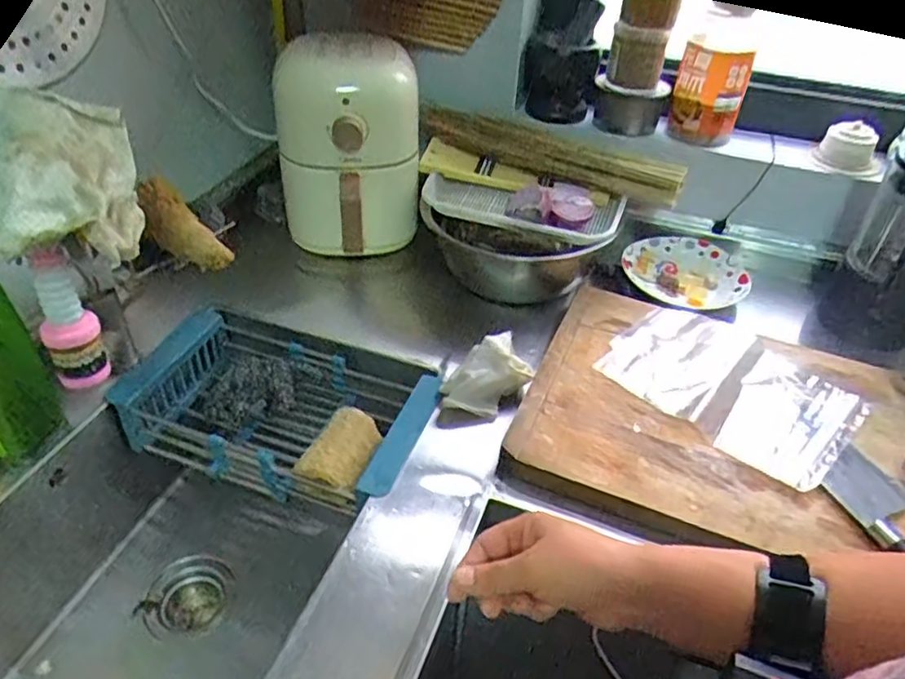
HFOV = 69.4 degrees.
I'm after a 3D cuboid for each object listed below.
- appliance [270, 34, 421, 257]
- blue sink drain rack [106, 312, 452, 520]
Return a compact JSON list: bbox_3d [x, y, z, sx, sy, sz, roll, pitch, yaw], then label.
[{"bbox_3d":[-0.150,-0.269,0.958,0.201,0.278,0.186,-6,41,-11],"label":"appliance"},{"bbox_3d":[-0.216,0.093,0.847,0.368,0.086,0.207,16,42,14],"label":"blue sink drain rack"}]

